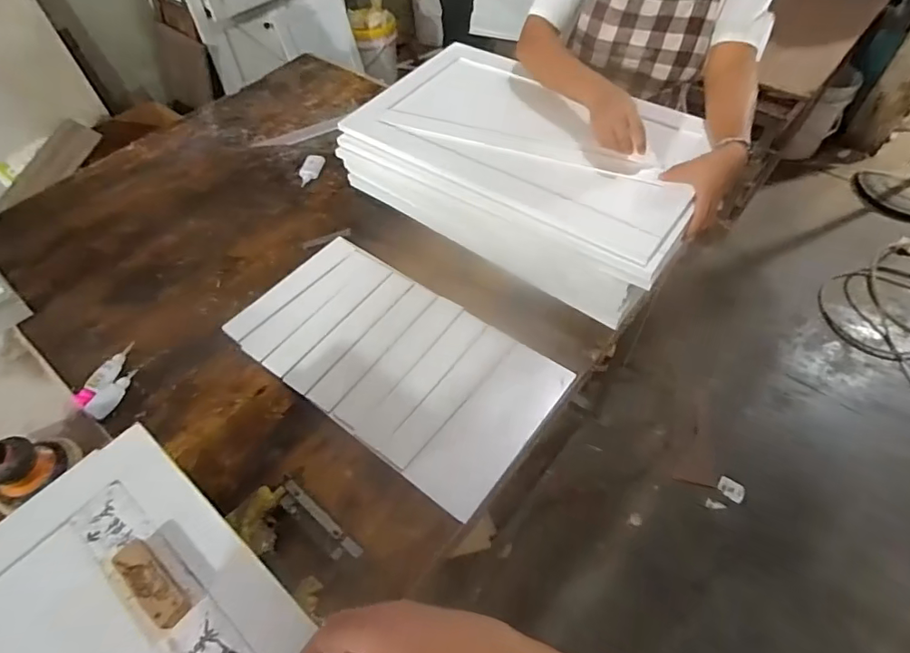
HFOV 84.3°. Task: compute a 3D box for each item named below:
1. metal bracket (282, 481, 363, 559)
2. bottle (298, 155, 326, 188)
[{"bbox_3d":[-0.184,0.264,0.680,0.138,0.018,0.032,31,60,23],"label":"metal bracket"},{"bbox_3d":[-0.345,-0.373,1.204,0.049,0.021,0.102,4,53,5],"label":"bottle"}]

